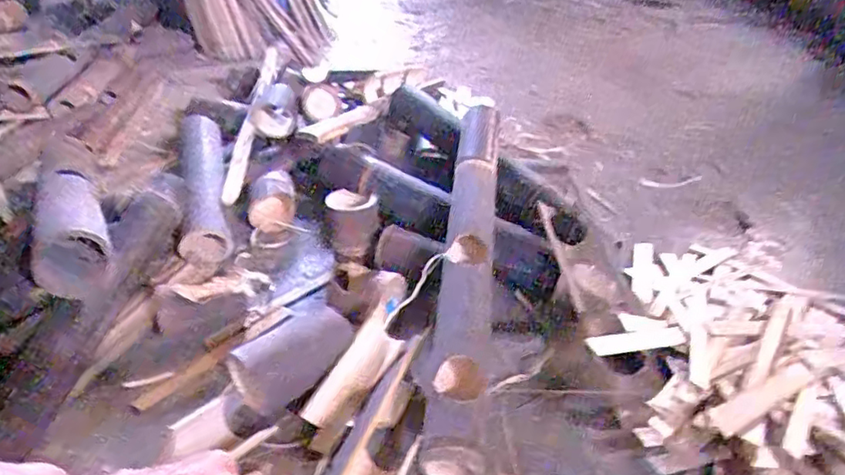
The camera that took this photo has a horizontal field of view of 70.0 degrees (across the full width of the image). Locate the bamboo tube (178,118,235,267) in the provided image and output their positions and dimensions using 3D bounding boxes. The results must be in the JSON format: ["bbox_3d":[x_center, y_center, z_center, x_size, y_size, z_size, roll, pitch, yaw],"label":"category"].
[{"bbox_3d":[-0.376,-0.105,1.021,0.076,0.082,0.380,-9,35,-17],"label":"bamboo tube"}]

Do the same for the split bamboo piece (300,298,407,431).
[{"bbox_3d":[-0.075,0.153,0.686,0.056,0.015,0.144,23,63,29],"label":"split bamboo piece"}]

